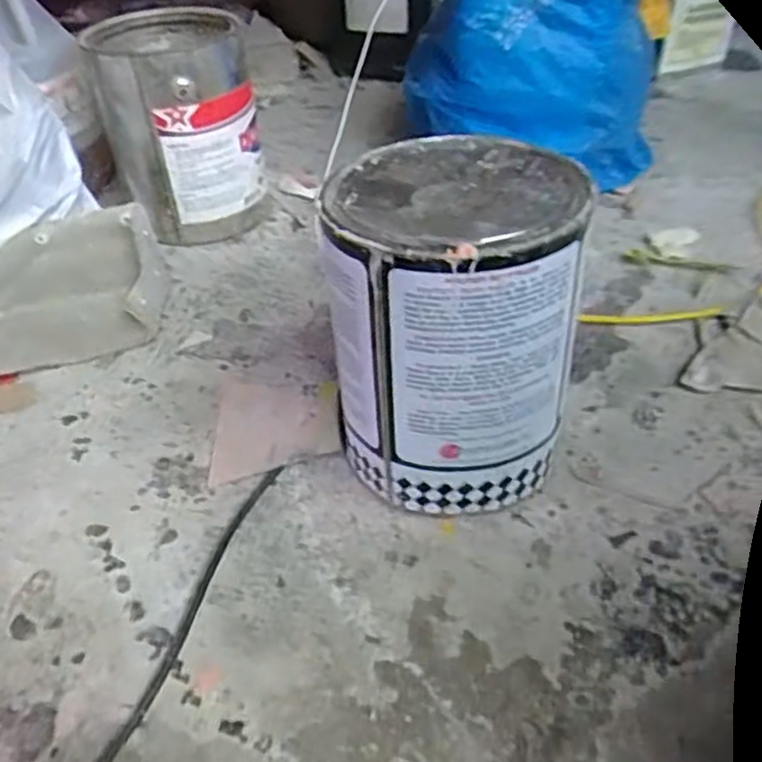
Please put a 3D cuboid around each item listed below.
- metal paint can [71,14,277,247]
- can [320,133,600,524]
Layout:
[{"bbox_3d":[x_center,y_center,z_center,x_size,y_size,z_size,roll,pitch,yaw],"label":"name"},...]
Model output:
[{"bbox_3d":[-0.223,-0.282,0.801,0.156,0.204,0.171,-15,43,-14],"label":"metal paint can"},{"bbox_3d":[0.050,-0.031,0.489,0.147,0.212,0.150,-1,41,1],"label":"can"}]

